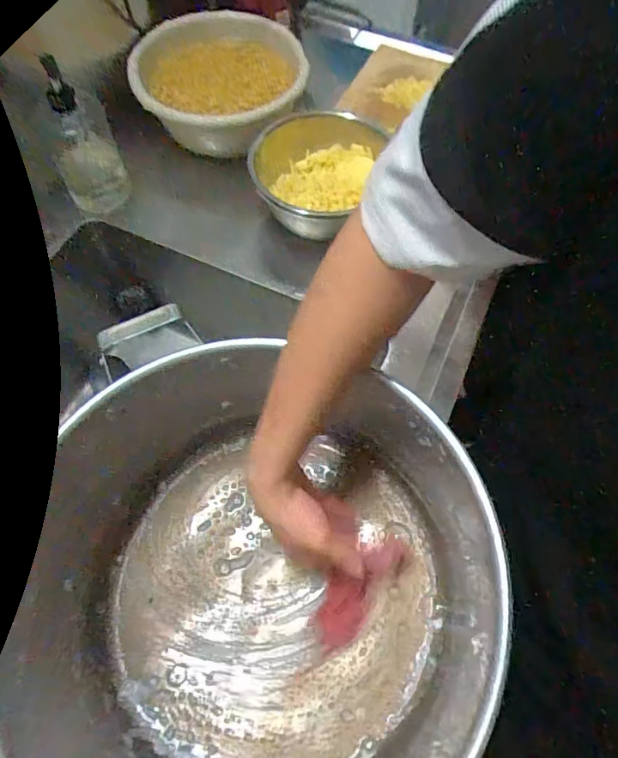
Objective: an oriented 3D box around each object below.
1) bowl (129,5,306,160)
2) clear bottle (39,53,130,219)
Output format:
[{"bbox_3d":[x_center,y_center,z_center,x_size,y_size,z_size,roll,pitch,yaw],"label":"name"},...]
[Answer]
[{"bbox_3d":[-0.138,-0.465,0.780,0.265,0.100,0.238,0,63,-1],"label":"bowl"},{"bbox_3d":[-0.317,-0.322,0.692,0.091,0.168,0.084,-21,65,-11],"label":"clear bottle"}]

